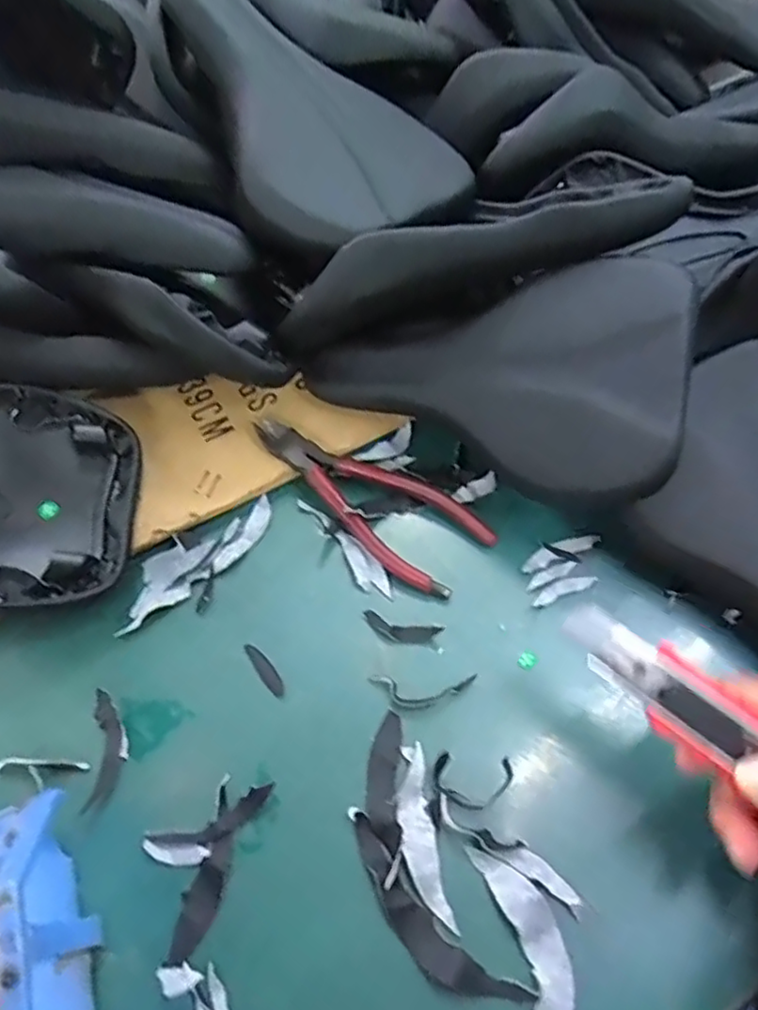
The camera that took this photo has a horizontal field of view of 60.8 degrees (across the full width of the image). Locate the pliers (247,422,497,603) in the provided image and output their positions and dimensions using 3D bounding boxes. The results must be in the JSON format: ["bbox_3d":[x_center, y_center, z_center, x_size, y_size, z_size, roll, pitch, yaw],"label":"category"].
[{"bbox_3d":[-0.010,-0.006,0.385,0.153,0.014,0.056,33,67,16],"label":"pliers"}]

